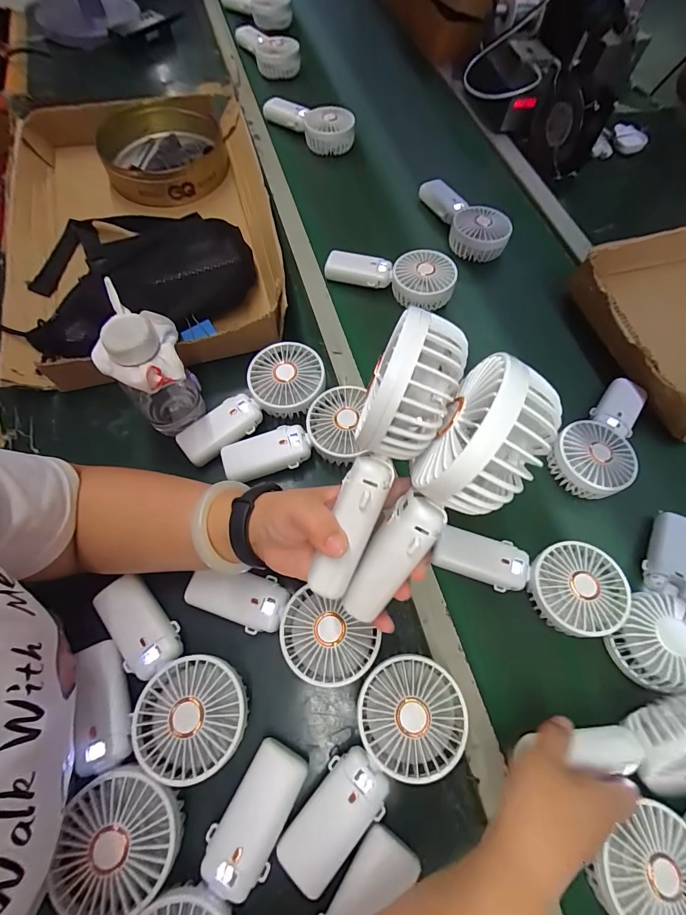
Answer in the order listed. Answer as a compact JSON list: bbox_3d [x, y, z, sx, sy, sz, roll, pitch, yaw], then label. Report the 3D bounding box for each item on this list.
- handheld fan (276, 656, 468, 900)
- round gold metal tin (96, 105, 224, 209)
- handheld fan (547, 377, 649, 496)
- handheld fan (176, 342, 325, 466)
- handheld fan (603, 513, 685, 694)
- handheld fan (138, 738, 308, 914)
[{"bbox_3d":[0.019,0.249,0.333,0.177,0.054,0.083,-35,69,-19],"label":"handheld fan"},{"bbox_3d":[-0.286,-0.489,0.644,0.185,0.063,0.190,1,62,-2],"label":"round gold metal tin"},{"bbox_3d":[0.323,-0.026,0.489,0.084,0.040,0.180,42,68,17],"label":"handheld fan"},{"bbox_3d":[-0.102,-0.059,0.466,0.180,0.034,0.079,-38,70,-7],"label":"handheld fan"},{"bbox_3d":[0.339,0.145,0.407,0.078,0.033,0.183,36,66,15],"label":"handheld fan"},{"bbox_3d":[-0.088,0.315,0.299,0.077,0.045,0.178,30,65,12],"label":"handheld fan"}]

